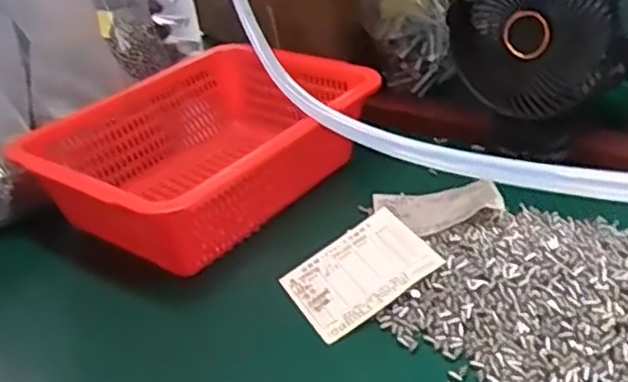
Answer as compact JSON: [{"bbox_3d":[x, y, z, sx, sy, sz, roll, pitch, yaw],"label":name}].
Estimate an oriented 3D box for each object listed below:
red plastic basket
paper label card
[{"bbox_3d":[-0.094,-0.035,0.691,0.234,0.109,0.294,22,42,38],"label":"red plastic basket"},{"bbox_3d":[0.037,0.065,0.580,0.110,0.011,0.088,-33,36,-11],"label":"paper label card"}]

